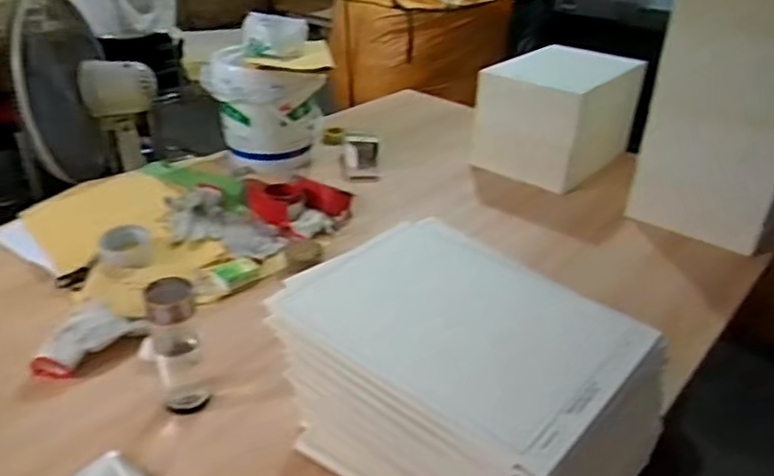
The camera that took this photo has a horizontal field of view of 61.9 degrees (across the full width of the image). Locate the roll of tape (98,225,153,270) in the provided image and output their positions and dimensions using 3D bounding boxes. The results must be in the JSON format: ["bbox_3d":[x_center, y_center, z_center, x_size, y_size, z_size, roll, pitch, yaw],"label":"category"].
[{"bbox_3d":[-0.467,0.015,1.153,0.082,0.046,0.080,0,38,0],"label":"roll of tape"}]

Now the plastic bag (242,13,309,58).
[{"bbox_3d":[-0.246,-0.445,1.419,0.138,0.072,0.064,2,31,-2],"label":"plastic bag"}]

